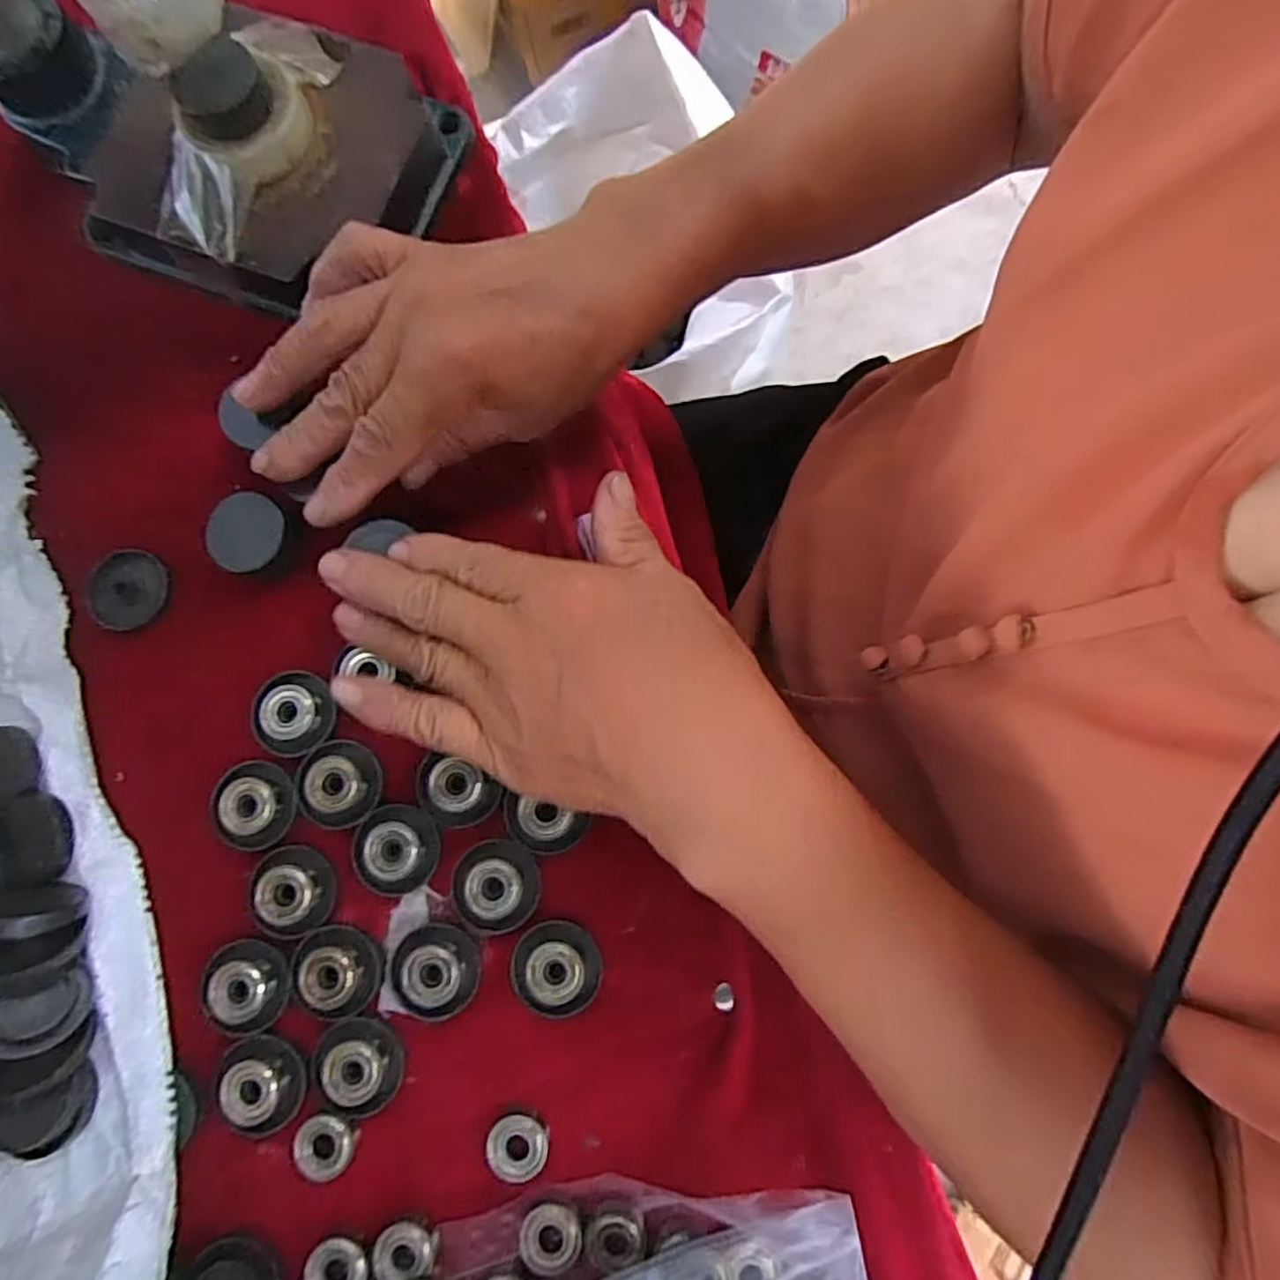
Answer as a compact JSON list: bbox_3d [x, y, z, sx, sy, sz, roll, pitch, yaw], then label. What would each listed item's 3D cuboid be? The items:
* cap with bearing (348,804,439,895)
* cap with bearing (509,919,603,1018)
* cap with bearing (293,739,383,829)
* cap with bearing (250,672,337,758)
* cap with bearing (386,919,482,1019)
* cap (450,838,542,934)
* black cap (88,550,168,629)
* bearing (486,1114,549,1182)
[{"bbox_3d":[-0.093,0.079,0.257,0.031,0.008,0.031,0,80,1],"label":"cap with bearing"},{"bbox_3d":[-0.030,0.119,0.249,0.032,0.007,0.031,0,80,1],"label":"cap with bearing"},{"bbox_3d":[-0.115,0.055,0.260,0.031,0.008,0.032,0,80,1],"label":"cap with bearing"},{"bbox_3d":[-0.136,0.028,0.267,0.027,0.008,0.032,-3,80,1],"label":"cap with bearing"},{"bbox_3d":[-0.076,0.121,0.250,0.032,0.011,0.031,-6,80,0],"label":"cap with bearing"},{"bbox_3d":[-0.053,0.091,0.252,0.031,0.009,0.032,0,80,1],"label":"cap"},{"bbox_3d":[-0.210,-0.021,0.279,0.032,0.004,0.033,0,80,1],"label":"black cap"},{"bbox_3d":[-0.043,0.179,0.241,0.021,0.005,0.019,2,80,2],"label":"bearing"}]

